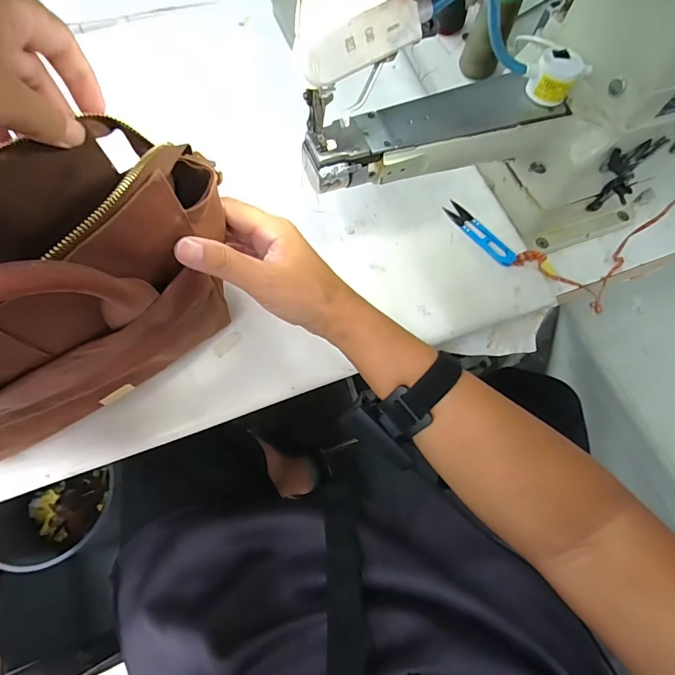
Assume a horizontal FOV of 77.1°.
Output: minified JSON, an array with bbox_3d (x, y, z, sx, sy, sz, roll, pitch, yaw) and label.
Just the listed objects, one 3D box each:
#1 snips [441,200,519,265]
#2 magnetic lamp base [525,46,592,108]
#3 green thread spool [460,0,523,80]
[{"bbox_3d":[0.161,-0.119,0.481,0.022,0.011,0.102,-35,73,-17],"label":"snips"},{"bbox_3d":[0.190,-0.229,0.368,0.041,0.030,0.038,-38,73,-17],"label":"magnetic lamp base"},{"bbox_3d":[0.203,-0.404,0.562,0.043,0.110,0.042,1,66,-3],"label":"green thread spool"}]

